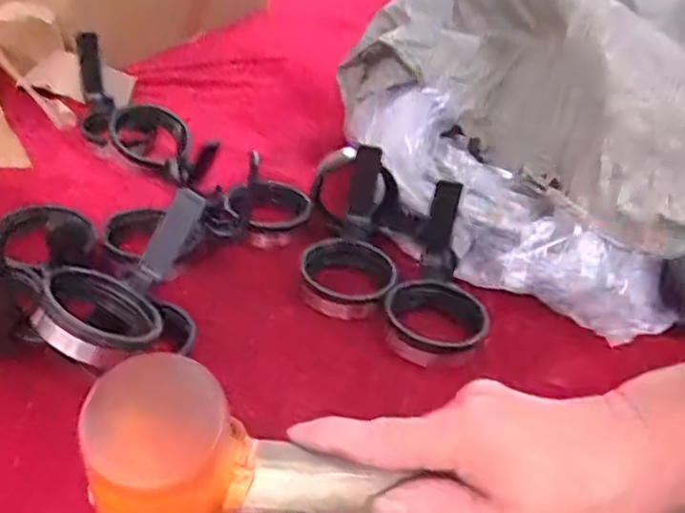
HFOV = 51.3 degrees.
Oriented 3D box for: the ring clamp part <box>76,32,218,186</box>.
[{"bbox_3d":[-0.206,-0.144,0.702,0.079,0.068,0.215,-23,43,-37],"label":"ring clamp part"}]

